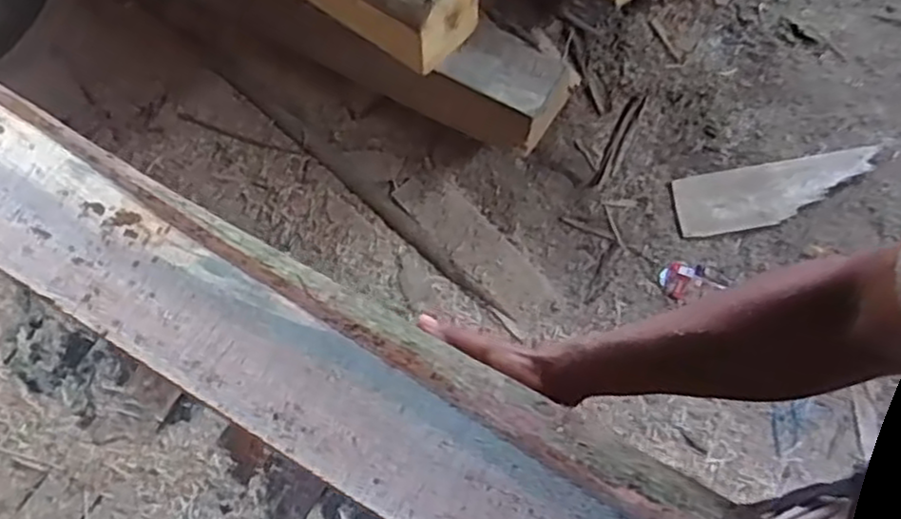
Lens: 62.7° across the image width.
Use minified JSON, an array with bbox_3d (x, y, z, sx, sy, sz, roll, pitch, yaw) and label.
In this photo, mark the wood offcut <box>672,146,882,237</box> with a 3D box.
[{"bbox_3d":[0.728,-0.159,1.652,0.430,0.019,0.150,-16,66,8],"label":"wood offcut"}]

